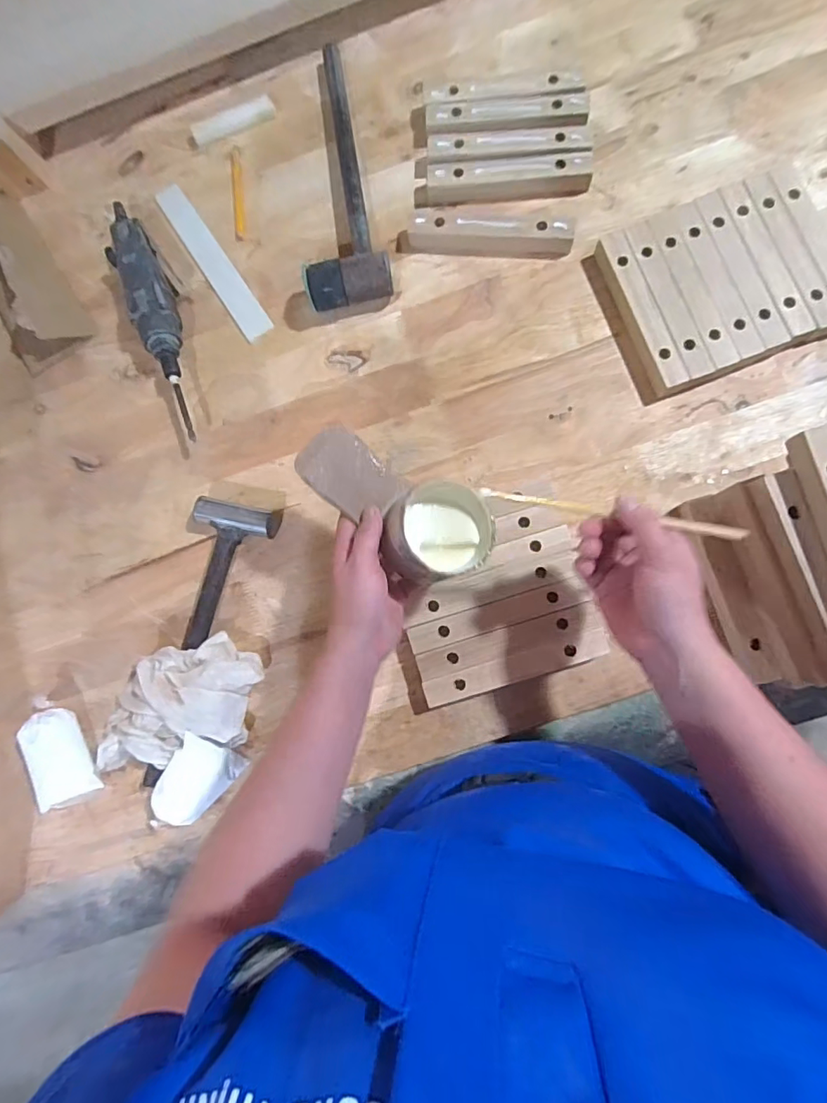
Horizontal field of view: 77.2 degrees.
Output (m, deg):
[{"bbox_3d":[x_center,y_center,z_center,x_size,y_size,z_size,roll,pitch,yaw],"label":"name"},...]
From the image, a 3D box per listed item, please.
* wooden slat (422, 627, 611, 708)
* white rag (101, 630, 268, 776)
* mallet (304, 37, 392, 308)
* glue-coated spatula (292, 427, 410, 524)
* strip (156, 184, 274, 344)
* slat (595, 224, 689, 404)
[{"bbox_3d":[0.099,0.113,0.506,0.178,0.024,0.025,-18,81,4],"label":"wooden slat"},{"bbox_3d":[-0.240,0.153,0.515,0.178,0.056,0.106,-18,81,4],"label":"white rag"},{"bbox_3d":[-0.091,-0.426,0.579,0.089,0.043,0.327,-11,82,5],"label":"mallet"},{"bbox_3d":[-0.052,-0.064,0.434,0.086,0.008,0.058,40,71,-15],"label":"glue-coated spatula"},{"bbox_3d":[-0.238,-0.344,0.616,0.032,0.004,0.231,-34,81,1],"label":"strip"},{"bbox_3d":[0.234,-0.244,0.535,0.030,0.025,0.178,-19,81,3],"label":"slat"}]

